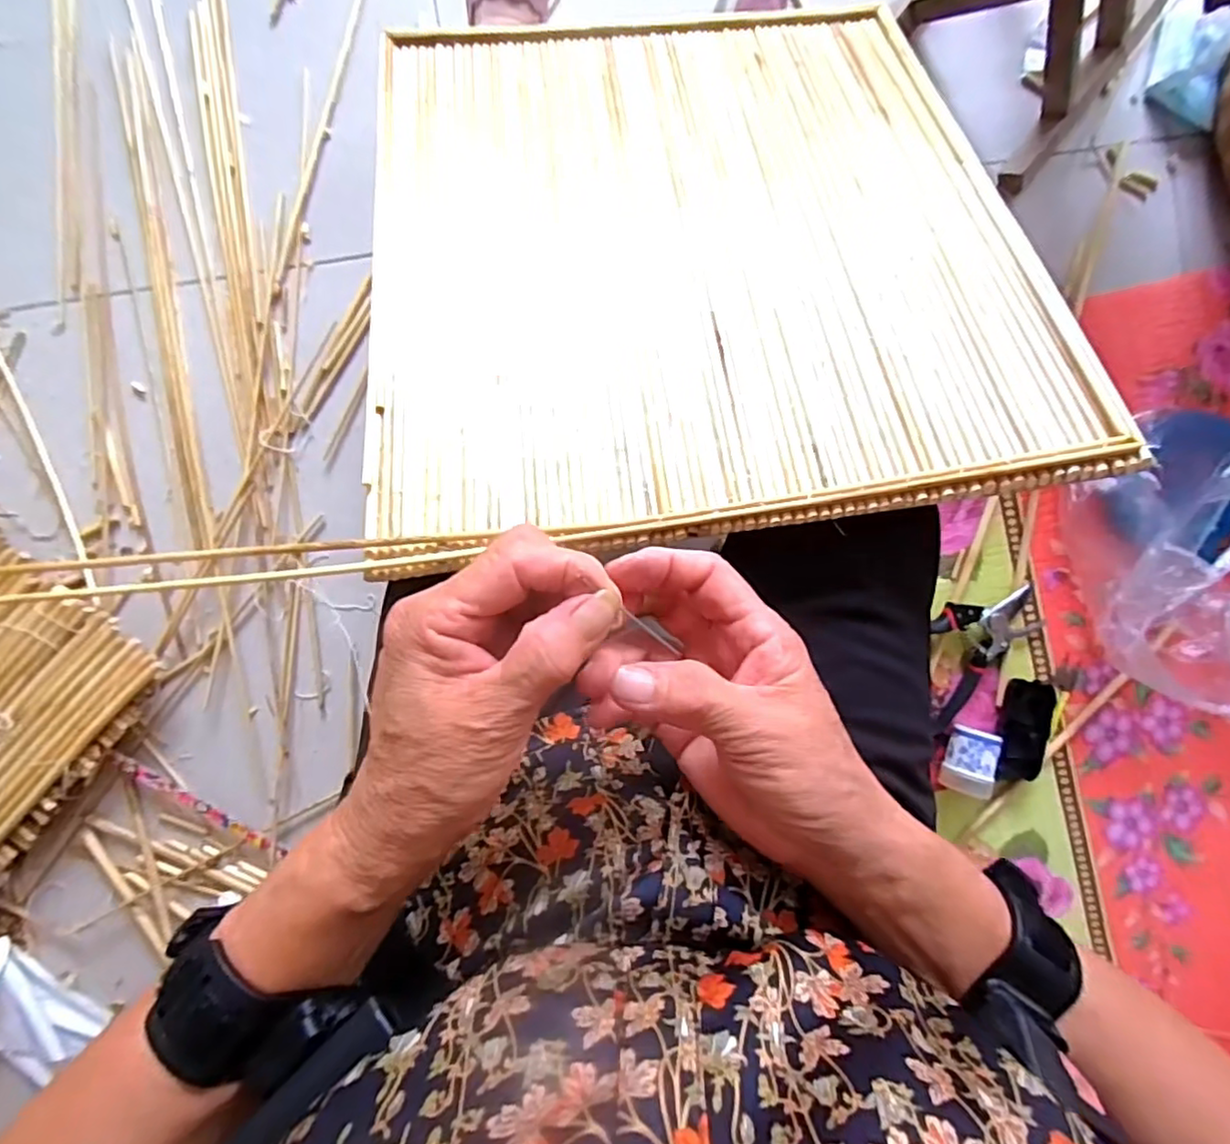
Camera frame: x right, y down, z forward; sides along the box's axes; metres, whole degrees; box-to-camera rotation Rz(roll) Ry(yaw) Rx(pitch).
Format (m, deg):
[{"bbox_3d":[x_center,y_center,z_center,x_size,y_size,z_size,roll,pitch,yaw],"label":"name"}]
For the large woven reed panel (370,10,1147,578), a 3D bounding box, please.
[{"bbox_3d":[0.045,-0.244,0.449,0.436,0.024,0.473,-8,68,3],"label":"large woven reed panel"}]

